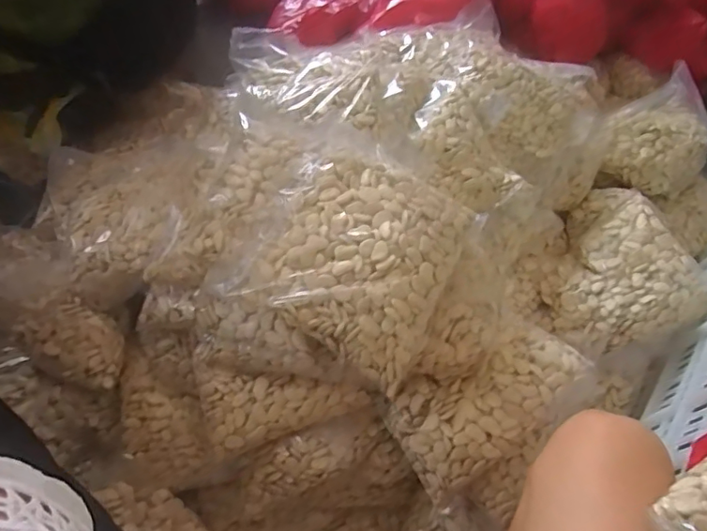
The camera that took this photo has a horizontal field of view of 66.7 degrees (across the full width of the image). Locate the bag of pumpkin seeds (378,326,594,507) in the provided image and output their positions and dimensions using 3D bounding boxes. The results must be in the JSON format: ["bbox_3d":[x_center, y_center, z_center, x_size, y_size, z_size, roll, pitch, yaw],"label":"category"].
[{"bbox_3d":[0.164,0.154,0.612,0.245,0.056,0.120,-25,65,-16],"label":"bag of pumpkin seeds"}]

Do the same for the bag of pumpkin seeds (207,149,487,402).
[{"bbox_3d":[0.004,-0.014,0.564,0.200,0.057,0.228,24,62,10],"label":"bag of pumpkin seeds"}]

